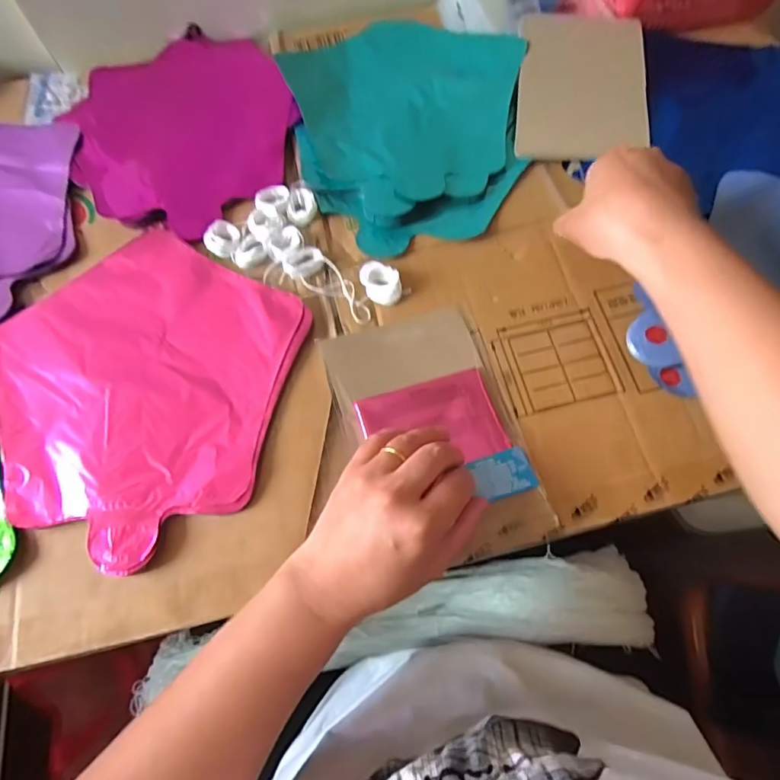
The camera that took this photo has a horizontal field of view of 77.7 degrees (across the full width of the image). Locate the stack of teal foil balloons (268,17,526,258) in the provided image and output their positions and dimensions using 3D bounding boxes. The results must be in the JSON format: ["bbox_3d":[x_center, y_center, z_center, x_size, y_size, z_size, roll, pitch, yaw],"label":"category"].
[{"bbox_3d":[0.020,-0.260,0.460,0.214,0.022,0.291,-11,66,-3],"label":"stack of teal foil balloons"}]

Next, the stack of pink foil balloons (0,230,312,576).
[{"bbox_3d":[-0.193,-0.011,0.363,0.236,0.007,0.226,23,68,12],"label":"stack of pink foil balloons"}]

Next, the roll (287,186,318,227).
[{"bbox_3d":[-0.077,-0.161,0.422,0.025,0.011,0.037,-13,66,-4],"label":"roll"}]

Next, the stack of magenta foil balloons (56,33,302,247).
[{"bbox_3d":[-0.199,-0.257,0.474,0.209,0.014,0.264,-21,67,-8],"label":"stack of magenta foil balloons"}]

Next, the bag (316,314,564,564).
[{"bbox_3d":[0.030,0.026,0.350,0.119,0.019,0.184,-18,68,-6],"label":"bag"}]

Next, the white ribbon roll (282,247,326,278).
[{"bbox_3d":[-0.072,-0.106,0.400,0.032,0.012,0.025,-22,67,-8],"label":"white ribbon roll"}]

